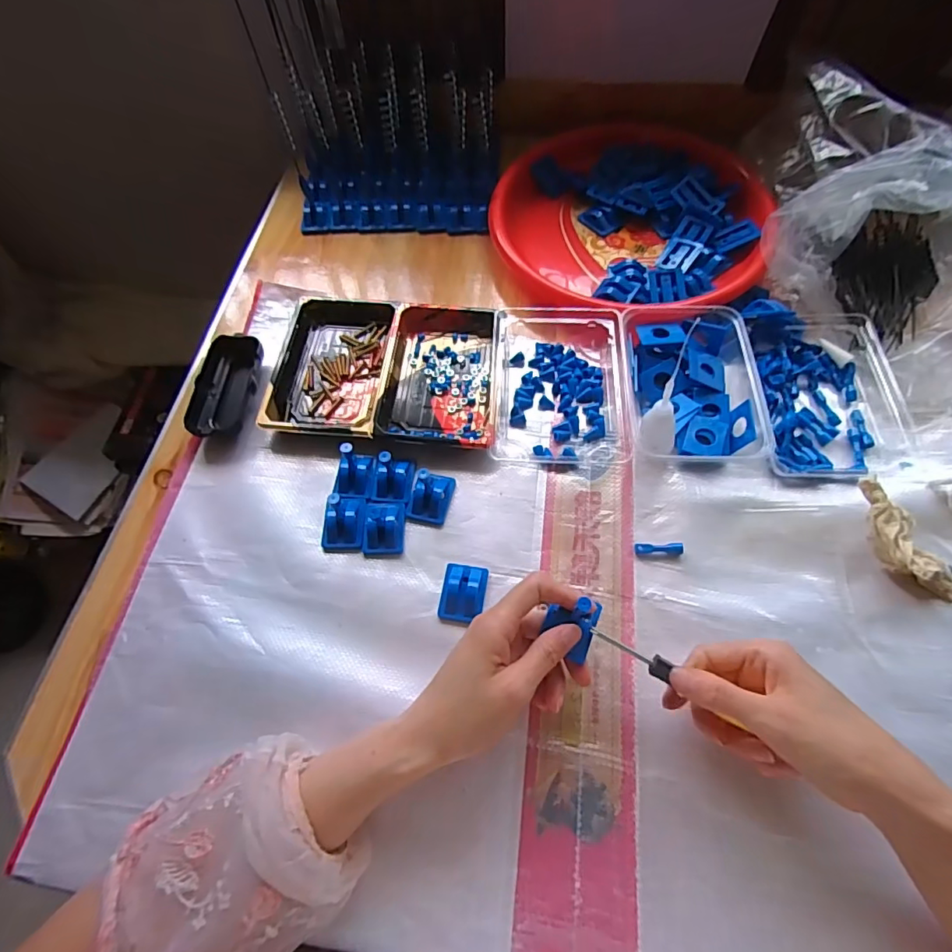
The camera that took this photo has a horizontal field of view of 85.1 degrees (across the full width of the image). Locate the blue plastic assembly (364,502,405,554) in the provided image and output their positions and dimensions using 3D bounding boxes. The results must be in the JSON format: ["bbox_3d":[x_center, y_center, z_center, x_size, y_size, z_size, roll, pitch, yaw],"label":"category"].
[{"bbox_3d":[-0.076,0.041,0.432,0.033,0.017,0.046,0,63,3],"label":"blue plastic assembly"}]

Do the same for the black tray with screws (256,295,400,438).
[{"bbox_3d":[-0.137,-0.115,0.516,0.109,0.029,0.177,4,64,4],"label":"black tray with screws"}]

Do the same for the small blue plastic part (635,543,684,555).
[{"bbox_3d":[0.147,0.058,0.416,0.036,0.009,0.009,1,63,3],"label":"small blue plastic part"}]

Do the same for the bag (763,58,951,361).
[{"bbox_3d":[0.386,-0.250,0.491,0.176,0.120,0.304,-18,64,-6],"label":"bag"}]

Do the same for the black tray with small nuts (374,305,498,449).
[{"bbox_3d":[-0.033,-0.097,0.496,0.103,0.021,0.158,3,64,4],"label":"black tray with small nuts"}]

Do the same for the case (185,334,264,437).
[{"bbox_3d":[-0.240,-0.086,0.500,0.056,0.023,0.107,1,63,3],"label":"case"}]

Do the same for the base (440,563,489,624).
[{"bbox_3d":[-0.010,0.090,0.404,0.034,0.016,0.045,6,64,6],"label":"base"}]

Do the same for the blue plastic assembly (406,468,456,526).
[{"bbox_3d":[-0.038,0.011,0.432,0.031,0.041,0.046,13,65,9],"label":"blue plastic assembly"}]

